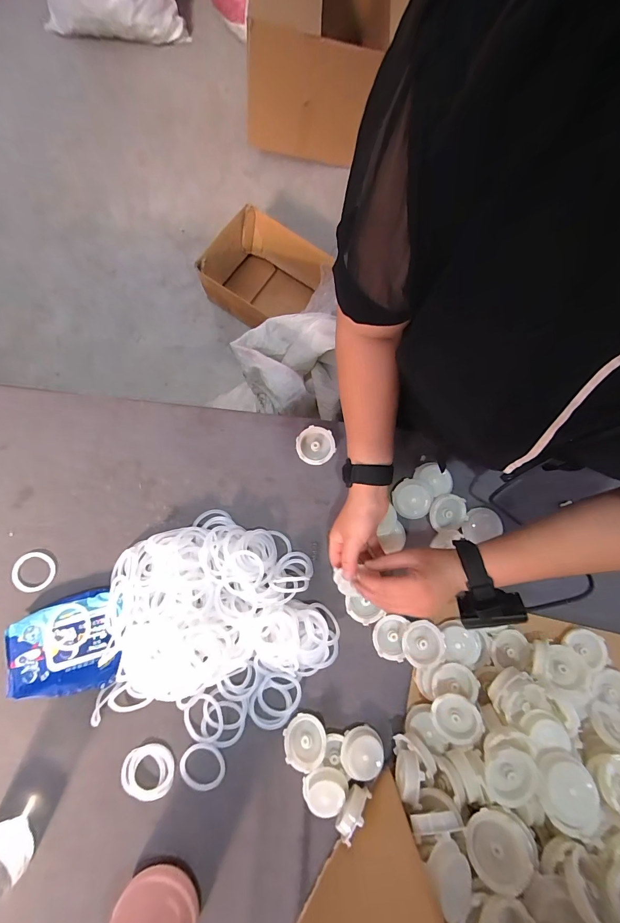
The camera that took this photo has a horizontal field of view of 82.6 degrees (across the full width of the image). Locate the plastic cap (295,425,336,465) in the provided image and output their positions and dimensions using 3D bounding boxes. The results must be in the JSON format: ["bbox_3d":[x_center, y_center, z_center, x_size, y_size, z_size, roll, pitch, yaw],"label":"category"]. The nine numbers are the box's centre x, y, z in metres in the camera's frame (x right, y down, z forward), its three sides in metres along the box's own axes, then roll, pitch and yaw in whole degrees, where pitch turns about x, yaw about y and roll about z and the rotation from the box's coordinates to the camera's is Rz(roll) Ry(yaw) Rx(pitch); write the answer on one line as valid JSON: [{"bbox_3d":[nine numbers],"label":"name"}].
[{"bbox_3d":[0.009,-0.024,0.543,0.057,0.018,0.057,0,79,0],"label":"plastic cap"}]

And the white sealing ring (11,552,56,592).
[{"bbox_3d":[-0.402,0.161,0.512,0.061,0.004,0.054,-6,79,-2],"label":"white sealing ring"}]

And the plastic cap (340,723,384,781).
[{"bbox_3d":[0.067,0.382,0.463,0.051,0.028,0.054,0,79,0],"label":"plastic cap"}]

